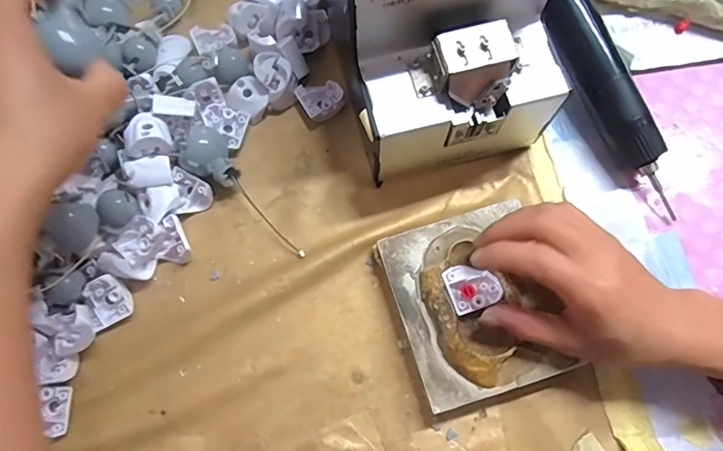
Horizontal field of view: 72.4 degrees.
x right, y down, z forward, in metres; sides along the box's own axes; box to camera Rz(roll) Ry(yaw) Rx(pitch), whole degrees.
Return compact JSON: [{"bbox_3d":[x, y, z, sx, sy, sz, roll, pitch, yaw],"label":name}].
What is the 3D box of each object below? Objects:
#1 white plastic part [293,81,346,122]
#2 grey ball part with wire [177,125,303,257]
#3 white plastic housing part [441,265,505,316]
[{"bbox_3d":[-0.031,-0.098,0.386,0.032,0.012,0.035,-32,76,-8],"label":"white plastic part"},{"bbox_3d":[-0.089,-0.022,0.354,0.036,0.028,0.121,-37,76,-9],"label":"grey ball part with wire"},{"bbox_3d":[0.071,0.039,0.318,0.033,0.007,0.030,-20,74,-4],"label":"white plastic housing part"}]

